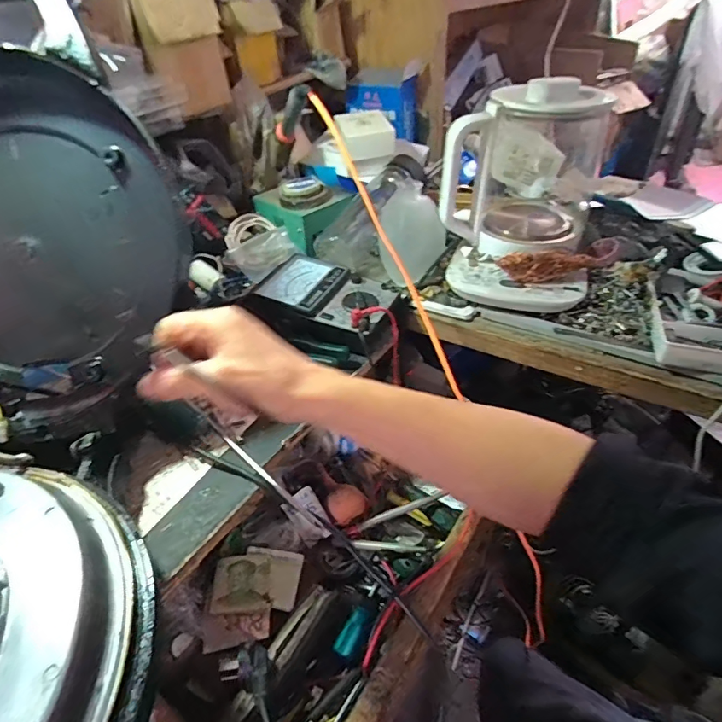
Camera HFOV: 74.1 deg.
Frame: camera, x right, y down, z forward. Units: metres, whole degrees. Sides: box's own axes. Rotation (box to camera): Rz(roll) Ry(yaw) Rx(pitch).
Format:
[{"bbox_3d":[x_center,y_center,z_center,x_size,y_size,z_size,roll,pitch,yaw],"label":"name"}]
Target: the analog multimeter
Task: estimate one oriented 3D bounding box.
[{"bbox_3d":[-0.046,-0.072,0.616,0.189,0.052,0.122,20,46,25],"label":"analog multimeter"}]

